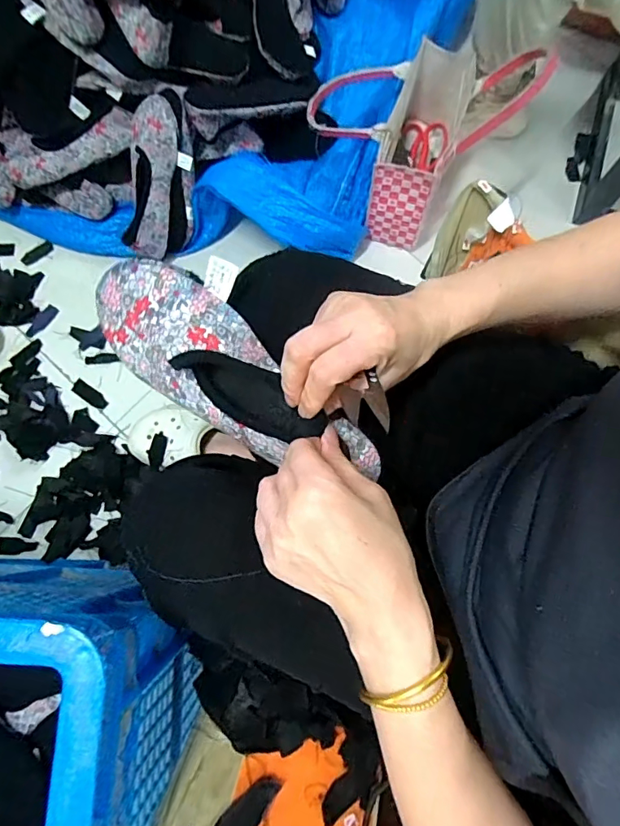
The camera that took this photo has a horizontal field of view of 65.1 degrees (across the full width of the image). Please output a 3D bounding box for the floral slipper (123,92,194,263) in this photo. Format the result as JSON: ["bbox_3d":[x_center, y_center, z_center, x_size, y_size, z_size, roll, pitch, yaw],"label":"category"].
[{"bbox_3d":[-0.262,-0.402,0.837,0.102,0.060,0.266,13,115,2],"label":"floral slipper"}]

